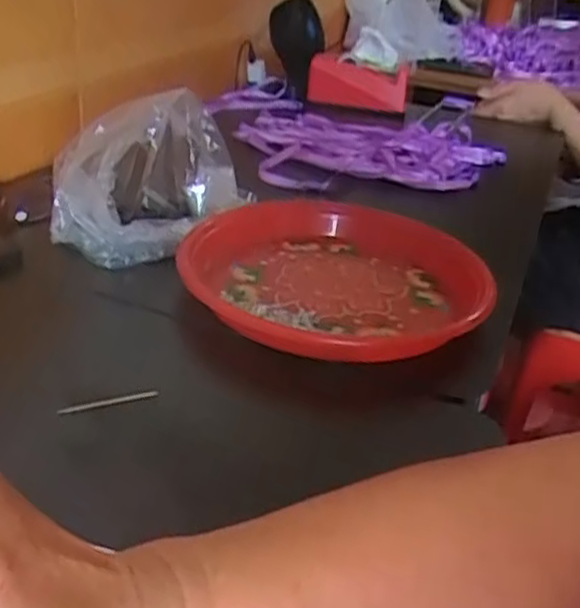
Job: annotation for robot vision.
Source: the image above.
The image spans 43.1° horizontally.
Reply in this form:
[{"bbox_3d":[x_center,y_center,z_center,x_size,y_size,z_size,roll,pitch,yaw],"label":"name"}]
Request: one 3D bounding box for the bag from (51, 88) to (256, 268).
[{"bbox_3d":[-0.118,-0.108,0.597,0.085,0.101,0.160,22,32,26],"label":"bag"}]

